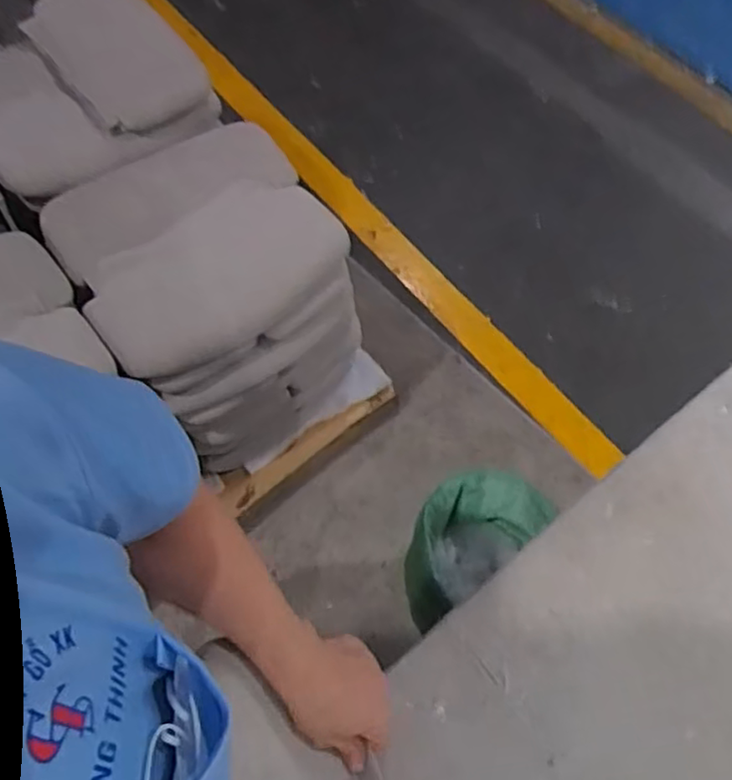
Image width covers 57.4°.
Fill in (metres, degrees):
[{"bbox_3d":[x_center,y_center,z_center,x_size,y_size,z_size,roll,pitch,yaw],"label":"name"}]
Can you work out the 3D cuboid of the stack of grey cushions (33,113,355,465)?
[{"bbox_3d":[-0.305,-0.171,1.328,0.429,0.450,0.453,-35,68,-20],"label":"stack of grey cushions"}]

